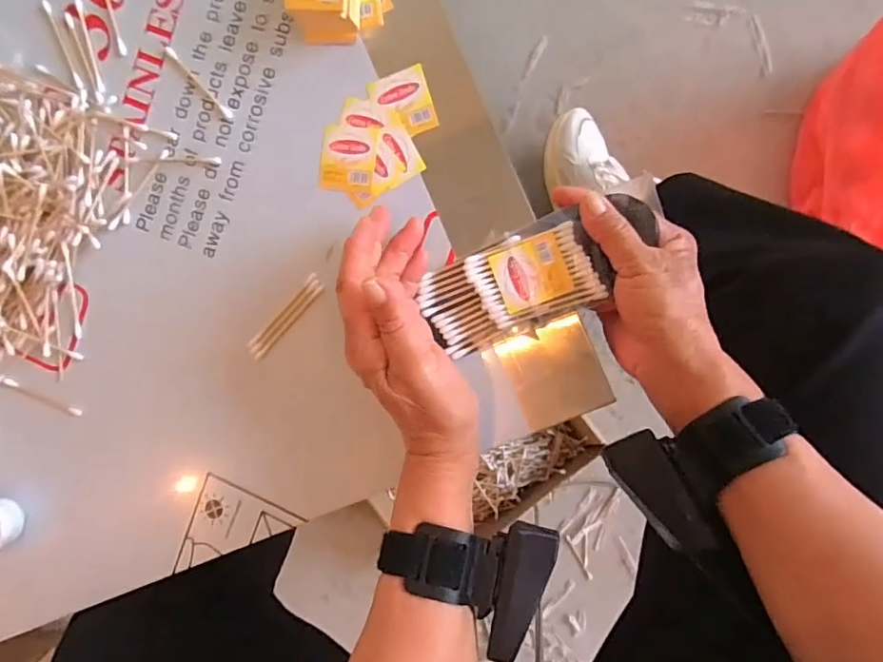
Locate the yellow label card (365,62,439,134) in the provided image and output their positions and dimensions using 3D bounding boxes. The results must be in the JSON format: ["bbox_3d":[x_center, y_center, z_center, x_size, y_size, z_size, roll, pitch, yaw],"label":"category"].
[{"bbox_3d":[-0.025,-0.152,0.354,0.037,0.004,0.044,-20,89,9],"label":"yellow label card"}]

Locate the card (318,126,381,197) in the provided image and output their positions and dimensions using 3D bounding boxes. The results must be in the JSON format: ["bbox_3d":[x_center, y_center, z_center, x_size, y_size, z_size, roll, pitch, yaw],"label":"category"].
[{"bbox_3d":[-0.063,-0.117,0.364,0.039,0.004,0.043,11,99,8],"label":"card"}]

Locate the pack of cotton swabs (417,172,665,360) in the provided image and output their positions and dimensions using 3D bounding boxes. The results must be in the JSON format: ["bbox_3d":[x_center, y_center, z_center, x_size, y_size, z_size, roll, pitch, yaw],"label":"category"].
[{"bbox_3d":[0.064,-0.038,0.340,0.151,0.010,0.060,-22,89,9],"label":"pack of cotton swabs"}]

